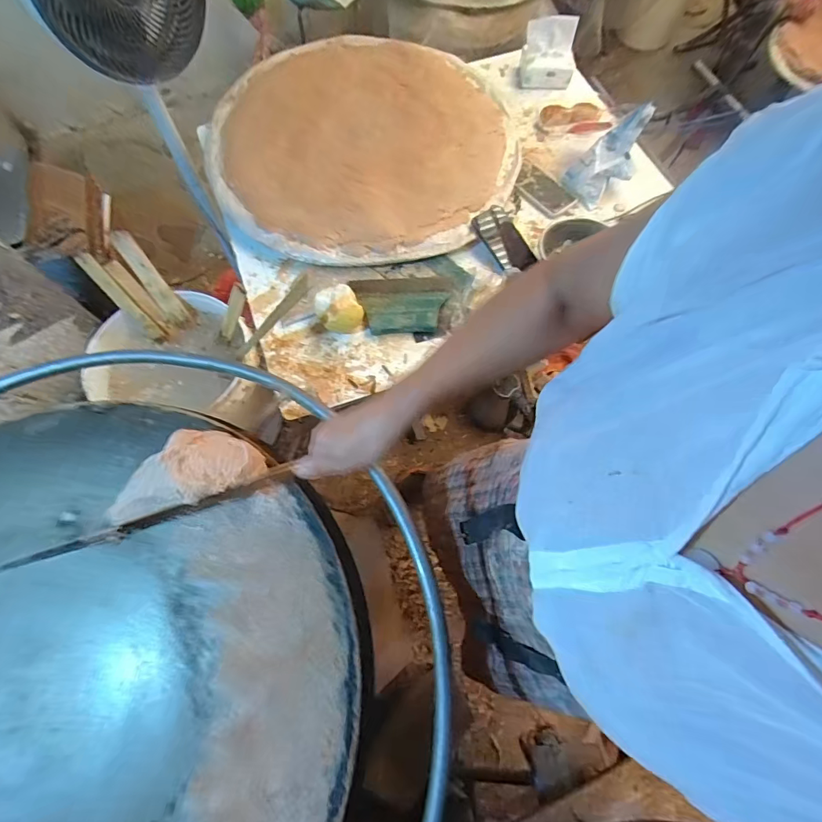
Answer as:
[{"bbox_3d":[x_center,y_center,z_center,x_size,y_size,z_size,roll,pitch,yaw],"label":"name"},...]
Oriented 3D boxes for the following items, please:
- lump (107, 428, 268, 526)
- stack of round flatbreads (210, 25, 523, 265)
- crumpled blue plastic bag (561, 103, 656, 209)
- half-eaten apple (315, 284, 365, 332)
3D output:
[{"bbox_3d":[-0.252,0.071,0.477,0.162,0.068,0.083,-25,71,-9],"label":"lump"},{"bbox_3d":[-0.104,-0.598,0.948,0.669,0.040,0.653,-1,68,-1],"label":"stack of round flatbreads"},{"bbox_3d":[0.421,-0.539,0.911,0.106,0.061,0.208,44,108,15],"label":"crumpled blue plastic bag"},{"bbox_3d":[-0.131,-0.182,0.789,0.072,0.066,0.088,-25,71,-9],"label":"half-eaten apple"}]

